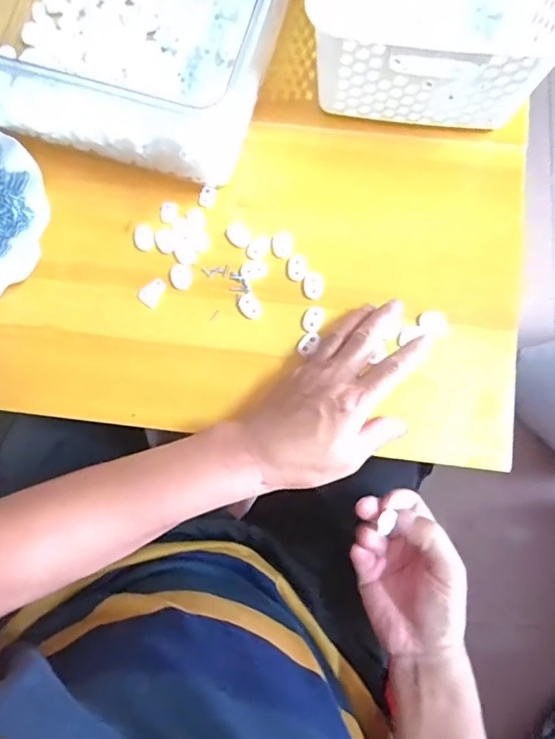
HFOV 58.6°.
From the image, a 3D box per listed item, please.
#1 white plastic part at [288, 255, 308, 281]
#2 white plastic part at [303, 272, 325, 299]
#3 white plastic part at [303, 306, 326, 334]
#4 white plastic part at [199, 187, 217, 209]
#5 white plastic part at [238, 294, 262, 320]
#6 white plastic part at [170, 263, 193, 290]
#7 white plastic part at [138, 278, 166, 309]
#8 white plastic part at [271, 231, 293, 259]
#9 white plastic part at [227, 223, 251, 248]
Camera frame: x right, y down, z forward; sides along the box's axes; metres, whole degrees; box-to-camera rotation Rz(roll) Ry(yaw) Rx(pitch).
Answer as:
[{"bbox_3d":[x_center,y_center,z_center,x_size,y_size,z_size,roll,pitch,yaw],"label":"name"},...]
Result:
[{"bbox_3d":[0.018,-0.091,0.444,0.017,0.005,0.022,1,80,1],"label":"white plastic part"},{"bbox_3d":[0.032,-0.075,0.440,0.018,0.004,0.023,1,80,1],"label":"white plastic part"},{"bbox_3d":[0.032,-0.044,0.435,0.017,0.004,0.025,25,81,5],"label":"white plastic part"},{"bbox_3d":[-0.065,-0.159,0.458,0.016,0.005,0.019,16,81,3],"label":"white plastic part"},{"bbox_3d":[-0.024,-0.056,0.440,0.017,0.004,0.023,-36,82,-6],"label":"white plastic part"},{"bbox_3d":[-0.087,-0.084,0.447,0.021,0.004,0.021,0,80,0],"label":"white plastic part"},{"bbox_3d":[-0.113,-0.070,0.447,0.017,0.005,0.026,27,81,5],"label":"white plastic part"},{"bbox_3d":[0.004,-0.113,0.447,0.018,0.005,0.022,0,80,0],"label":"white plastic part"},{"bbox_3d":[-0.035,-0.122,0.452,0.018,0.004,0.023,-39,82,-6],"label":"white plastic part"}]

